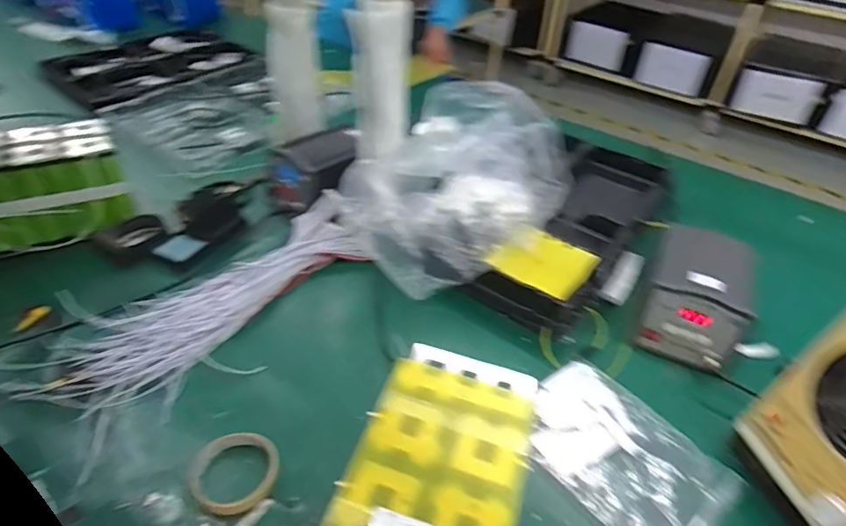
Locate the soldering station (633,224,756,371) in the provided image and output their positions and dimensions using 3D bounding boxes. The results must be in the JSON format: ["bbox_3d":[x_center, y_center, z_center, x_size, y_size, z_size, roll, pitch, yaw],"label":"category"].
[{"bbox_3d":[0.380,0.039,0.722,0.128,0.105,0.166,20,44,18],"label":"soldering station"}]

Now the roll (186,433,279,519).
[{"bbox_3d":[-0.201,0.223,0.561,0.088,0.013,0.090,2,41,-2],"label":"roll"}]

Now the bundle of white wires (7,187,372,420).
[{"bbox_3d":[-0.275,0.049,0.743,0.154,0.036,0.482,30,51,29],"label":"bundle of white wires"}]

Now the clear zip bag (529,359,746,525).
[{"bbox_3d":[0.228,0.223,0.610,0.172,0.018,0.229,-29,49,-32],"label":"clear zip bag"}]

